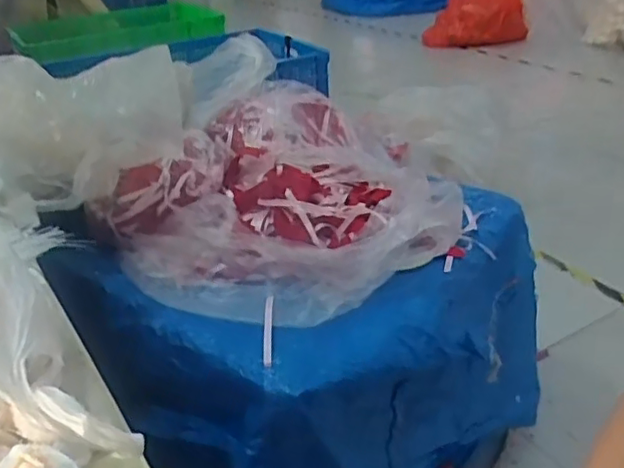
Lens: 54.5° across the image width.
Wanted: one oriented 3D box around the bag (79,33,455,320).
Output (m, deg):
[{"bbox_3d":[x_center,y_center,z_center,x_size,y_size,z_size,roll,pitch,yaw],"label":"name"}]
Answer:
[{"bbox_3d":[-0.039,-0.110,1.071,0.598,0.213,0.603,8,32,20],"label":"bag"}]

